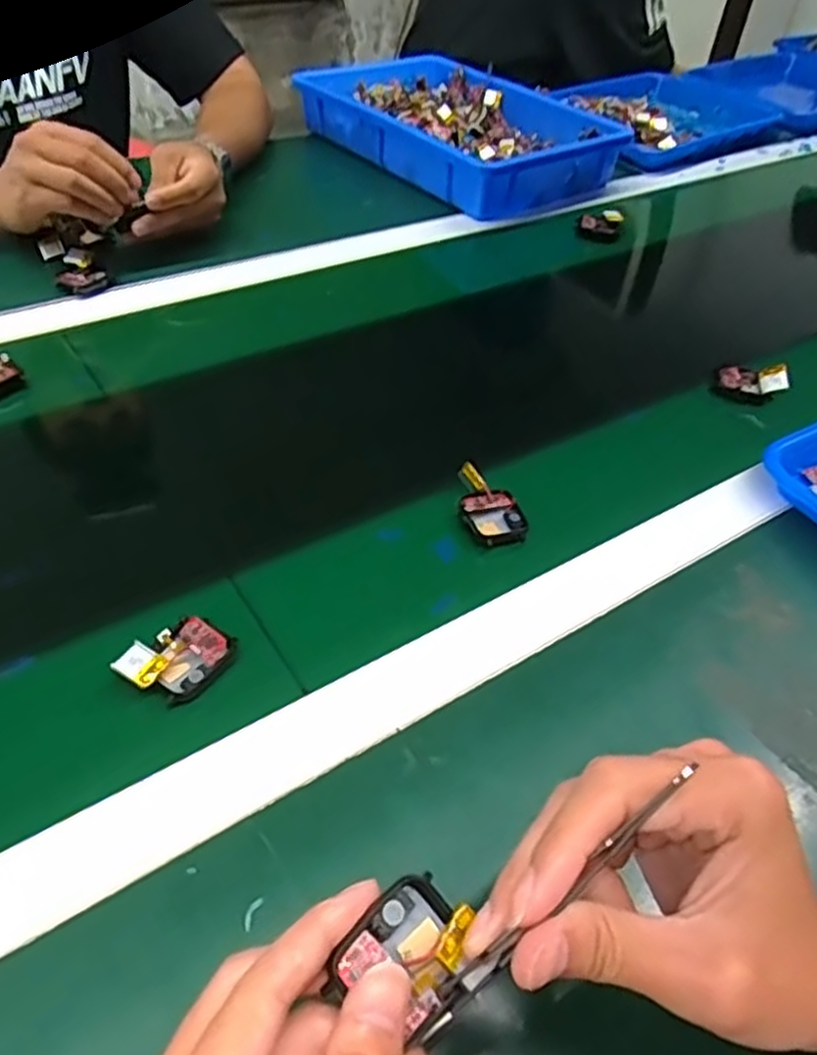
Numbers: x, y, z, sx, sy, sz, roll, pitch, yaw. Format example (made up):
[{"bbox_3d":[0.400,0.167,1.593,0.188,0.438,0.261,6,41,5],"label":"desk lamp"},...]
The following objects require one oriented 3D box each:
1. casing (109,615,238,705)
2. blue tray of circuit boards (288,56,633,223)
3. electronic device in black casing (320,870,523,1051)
[{"bbox_3d":[-0.121,0.068,0.386,0.042,0.009,0.050,39,53,6],"label":"casing"},{"bbox_3d":[0.055,-0.499,0.926,0.243,0.072,0.366,-32,54,-28],"label":"blue tray of circuit boards"},{"bbox_3d":[0.001,0.138,0.235,0.045,0.015,0.039,-30,56,-28],"label":"electronic device in black casing"}]

